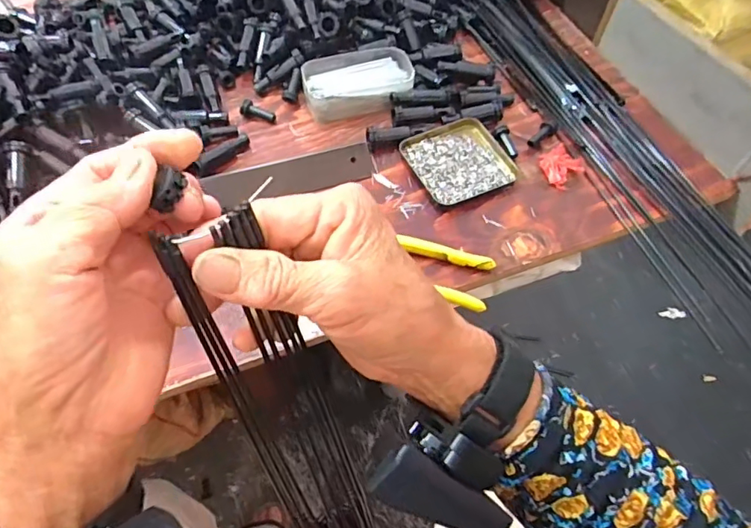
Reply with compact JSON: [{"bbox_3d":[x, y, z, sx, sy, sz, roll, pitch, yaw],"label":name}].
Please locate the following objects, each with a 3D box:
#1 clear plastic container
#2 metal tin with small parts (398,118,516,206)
[{"bbox_3d":[-0.020,-0.204,0.576,0.120,0.038,0.073,-10,58,-7],"label":"clear plastic container"},{"bbox_3d":[0.085,-0.107,0.528,0.095,0.012,0.092,-22,60,-14],"label":"metal tin with small parts"}]

